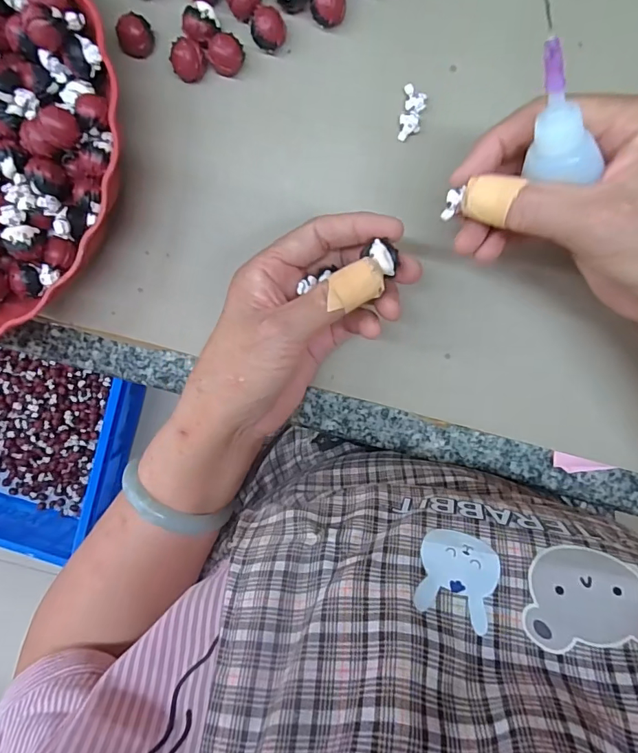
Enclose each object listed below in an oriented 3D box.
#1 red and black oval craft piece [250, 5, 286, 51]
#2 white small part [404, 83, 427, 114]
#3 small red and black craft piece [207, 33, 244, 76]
[{"bbox_3d":[-0.028,-0.198,0.257,0.017,0.019,0.019,9,98,3],"label":"red and black oval craft piece"},{"bbox_3d":[0.056,-0.162,0.262,0.012,0.004,0.017,-3,97,4],"label":"white small part"},{"bbox_3d":[-0.053,-0.185,0.261,0.020,0.017,0.017,-24,95,6],"label":"small red and black craft piece"}]

